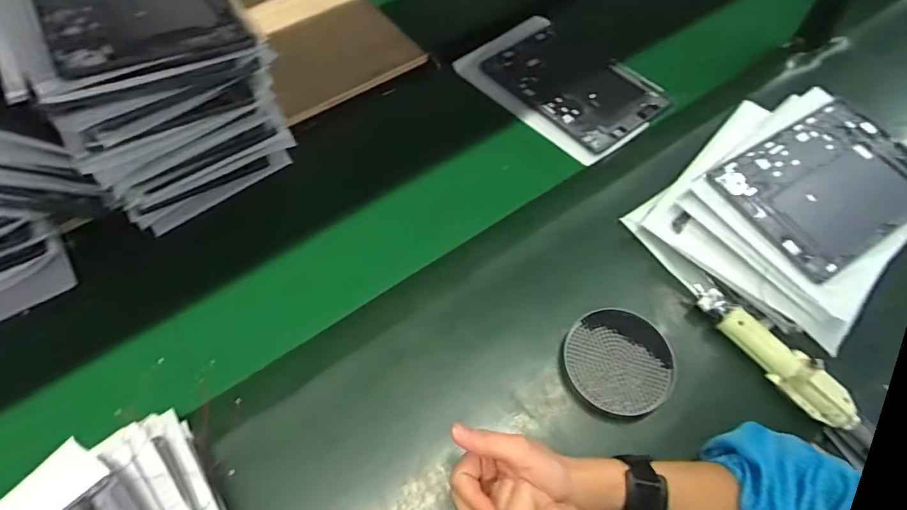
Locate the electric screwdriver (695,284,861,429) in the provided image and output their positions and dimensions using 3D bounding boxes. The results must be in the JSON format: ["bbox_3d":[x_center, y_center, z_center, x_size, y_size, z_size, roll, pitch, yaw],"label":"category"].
[{"bbox_3d":[0.343,0.104,0.539,0.038,0.043,0.186,-32,63,-19],"label":"electric screwdriver"}]

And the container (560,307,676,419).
[{"bbox_3d":[0.176,0.116,0.536,0.112,0.026,0.110,0,58,0],"label":"container"}]

